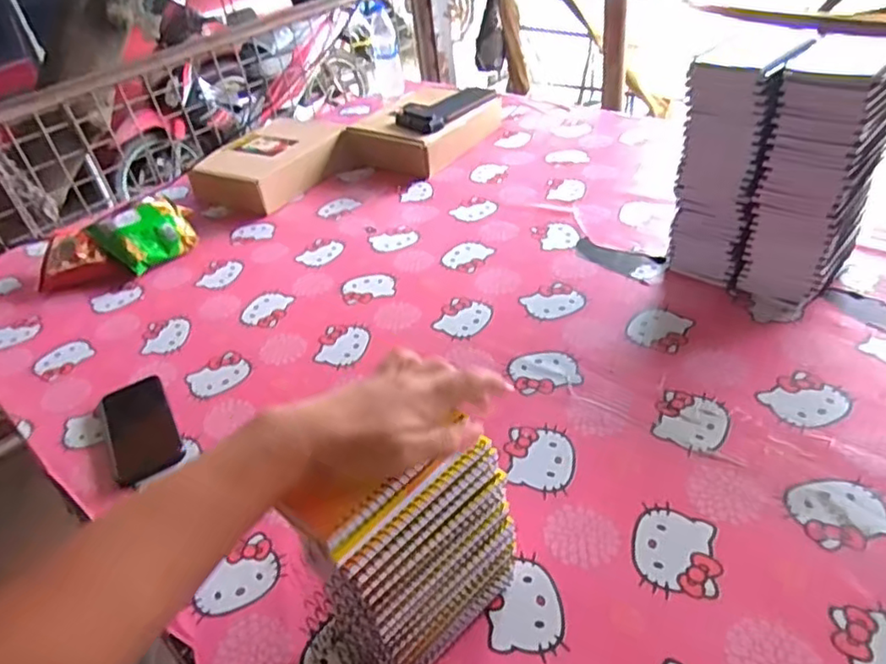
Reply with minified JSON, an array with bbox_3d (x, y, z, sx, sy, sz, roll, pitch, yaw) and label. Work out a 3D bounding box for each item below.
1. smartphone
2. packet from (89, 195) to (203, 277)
[{"bbox_3d":[-0.373,0.116,0.763,0.080,0.009,0.158,-25,51,-20],"label":"smartphone"},{"bbox_3d":[-0.502,-0.176,1.076,0.125,0.077,0.164,19,46,30],"label":"packet"}]

